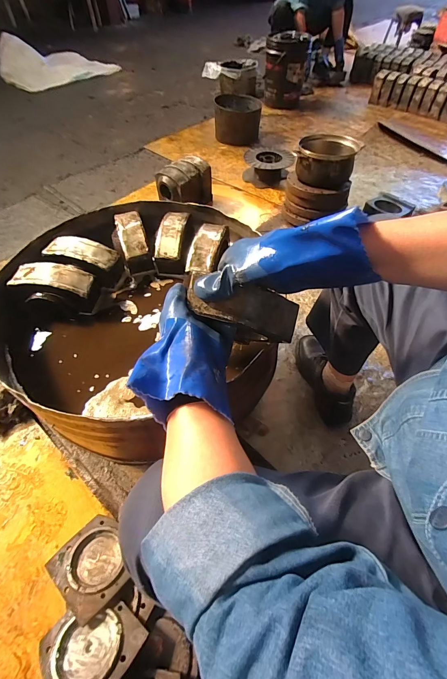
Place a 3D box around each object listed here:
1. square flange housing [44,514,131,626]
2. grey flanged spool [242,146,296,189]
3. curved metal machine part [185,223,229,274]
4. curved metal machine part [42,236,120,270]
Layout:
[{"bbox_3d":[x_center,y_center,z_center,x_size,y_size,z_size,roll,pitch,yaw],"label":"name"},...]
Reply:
[{"bbox_3d":[-0.285,0.494,0.698,0.158,0.023,0.151,33,52,31],"label":"square flange housing"},{"bbox_3d":[0.221,-0.853,1.557,0.230,0.119,0.193,-22,58,-16],"label":"grey flanged spool"},{"bbox_3d":[-0.034,-0.210,0.712,0.069,0.033,0.143,14,56,9],"label":"curved metal machine part"},{"bbox_3d":[-0.319,-0.199,0.701,0.161,0.026,0.058,15,56,9],"label":"curved metal machine part"}]

